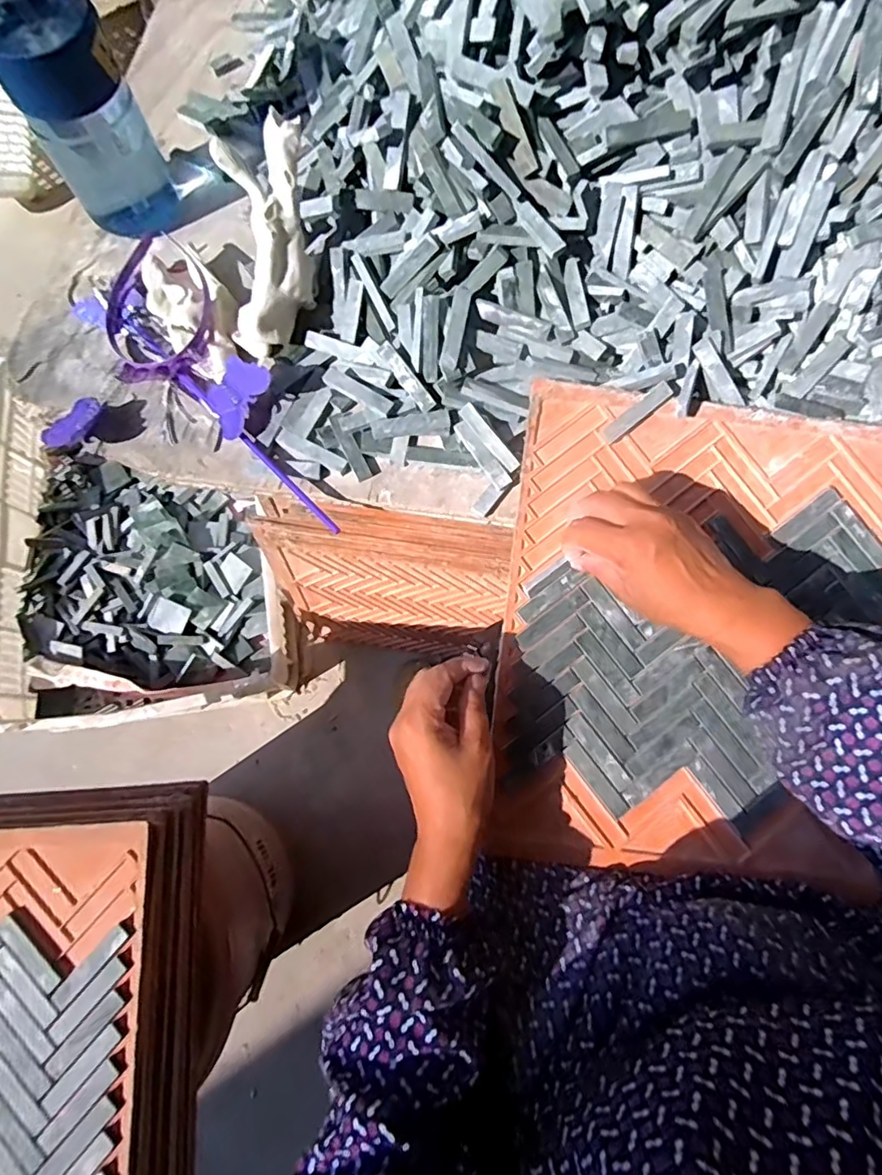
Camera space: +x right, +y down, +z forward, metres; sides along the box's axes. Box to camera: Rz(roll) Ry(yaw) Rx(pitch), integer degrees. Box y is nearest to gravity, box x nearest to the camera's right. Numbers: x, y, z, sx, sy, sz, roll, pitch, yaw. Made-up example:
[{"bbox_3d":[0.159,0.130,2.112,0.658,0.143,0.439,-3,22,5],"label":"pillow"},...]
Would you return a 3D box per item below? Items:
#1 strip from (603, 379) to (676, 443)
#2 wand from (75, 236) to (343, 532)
[{"bbox_3d":[0.154,-0.138,0.445,0.061,0.007,0.014,-39,78,7],"label":"strip"},{"bbox_3d":[-0.192,-0.166,0.463,0.103,0.034,0.322,-36,78,-8],"label":"wand"}]

